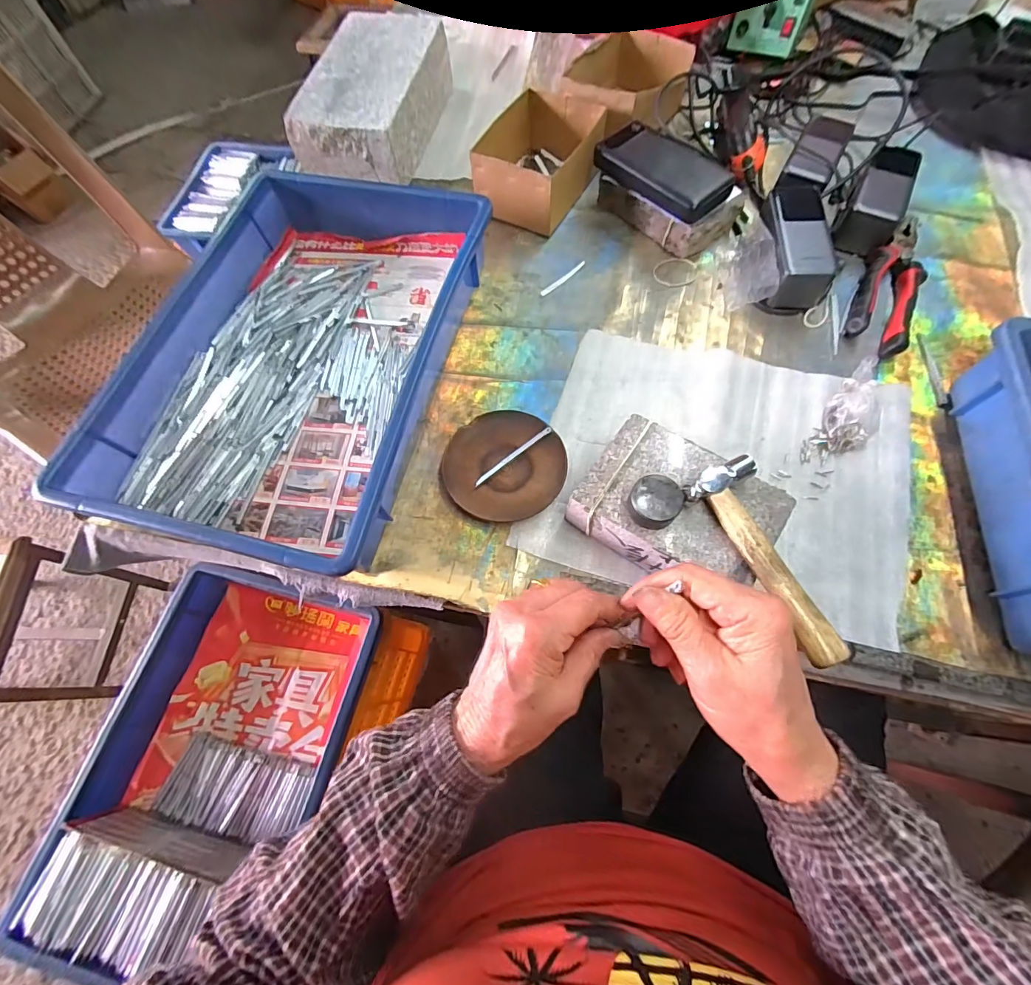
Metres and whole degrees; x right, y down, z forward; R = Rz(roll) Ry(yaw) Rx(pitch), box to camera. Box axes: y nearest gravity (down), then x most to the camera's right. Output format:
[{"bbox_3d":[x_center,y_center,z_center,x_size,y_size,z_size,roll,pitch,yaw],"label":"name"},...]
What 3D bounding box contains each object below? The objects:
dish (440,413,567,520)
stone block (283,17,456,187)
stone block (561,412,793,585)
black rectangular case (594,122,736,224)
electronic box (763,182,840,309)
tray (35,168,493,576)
[{"bbox_3d":[-0.011,-0.025,0.428,0.113,0.016,0.110,-1,68,2],"label":"dish"},{"bbox_3d":[-0.192,-0.538,0.610,0.140,0.080,0.239,10,69,6],"label":"stone block"},{"bbox_3d":[0.133,0.017,0.380,0.144,0.064,0.104,32,73,14],"label":"stone block"},{"bbox_3d":[0.173,-0.379,0.520,0.075,0.028,0.153,-42,73,-14],"label":"black rectangular case"},{"bbox_3d":[0.313,-0.272,0.497,0.065,0.061,0.128,5,69,4],"label":"electronic box"},{"bbox_3d":[-0.213,-0.146,0.458,0.280,0.080,0.424,11,69,7],"label":"tray"}]

